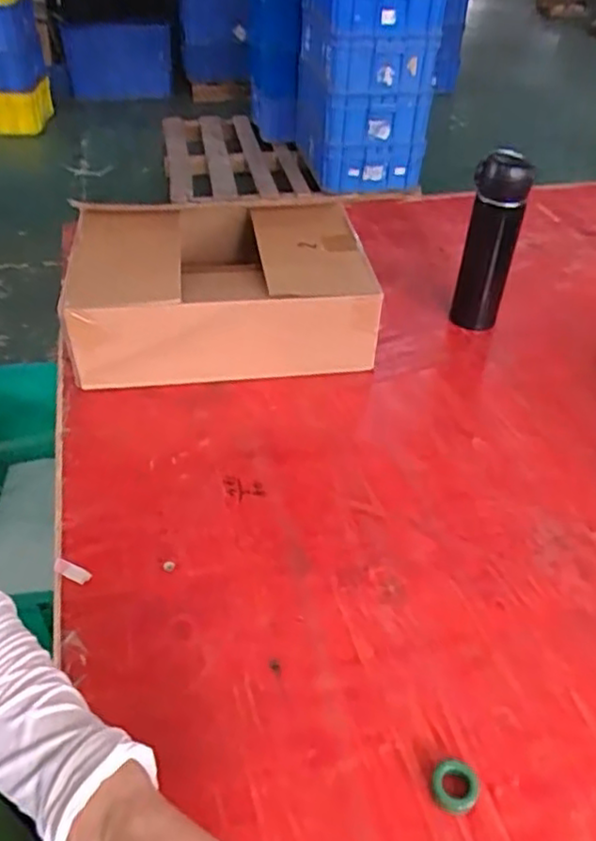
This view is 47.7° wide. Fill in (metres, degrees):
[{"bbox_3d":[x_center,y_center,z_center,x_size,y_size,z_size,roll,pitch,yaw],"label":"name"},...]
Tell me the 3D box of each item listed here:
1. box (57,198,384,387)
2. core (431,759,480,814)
[{"bbox_3d":[-0.094,-0.157,0.816,0.333,0.123,0.221,-5,41,-9],"label":"box"},{"bbox_3d":[0.105,0.245,0.451,0.031,0.011,0.030,2,41,-1],"label":"core"}]

